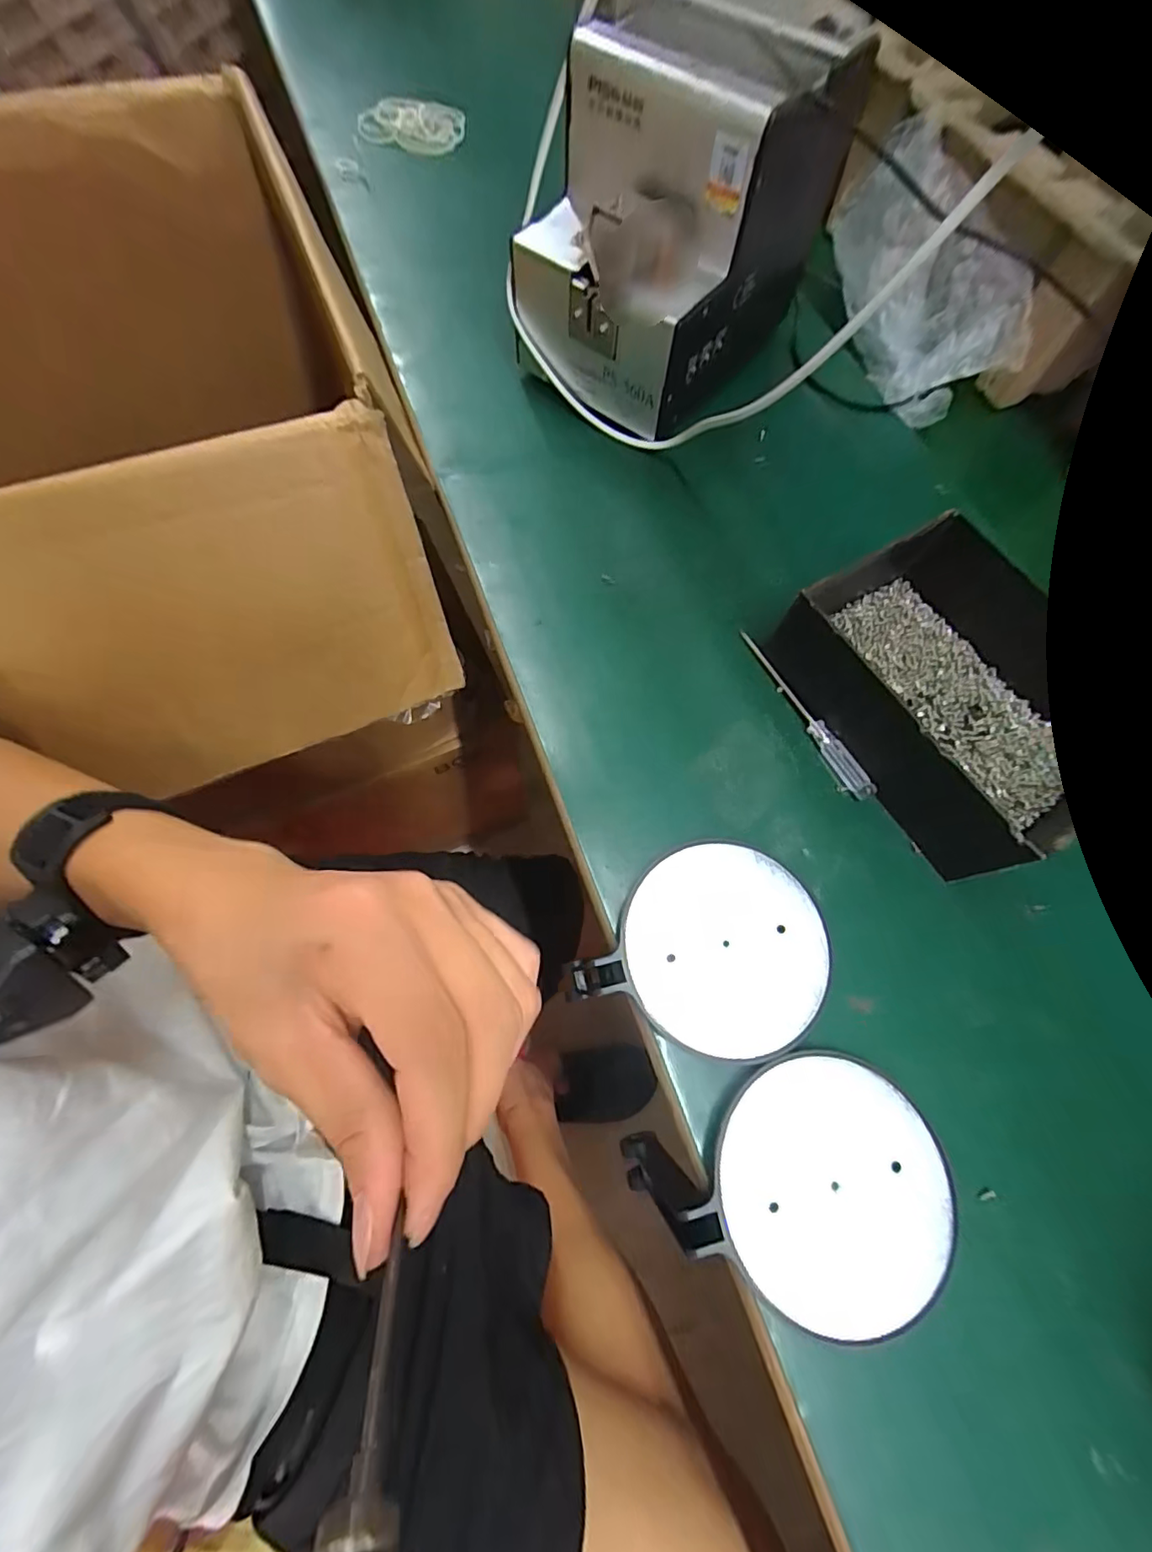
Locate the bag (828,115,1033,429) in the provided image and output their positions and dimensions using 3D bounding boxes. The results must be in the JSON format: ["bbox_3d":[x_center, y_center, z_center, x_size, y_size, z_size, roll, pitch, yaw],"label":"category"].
[{"bbox_3d":[0.244,-0.351,0.387,0.068,0.099,0.167,-30,74,-13],"label":"bag"}]

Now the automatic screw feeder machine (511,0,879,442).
[{"bbox_3d":[0.073,-0.345,0.347,0.145,0.162,0.185,37,72,11],"label":"automatic screw feeder machine"}]

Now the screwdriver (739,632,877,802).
[{"bbox_3d":[0.129,-0.037,0.305,0.010,0.007,0.115,-25,73,-11],"label":"screwdriver"}]

